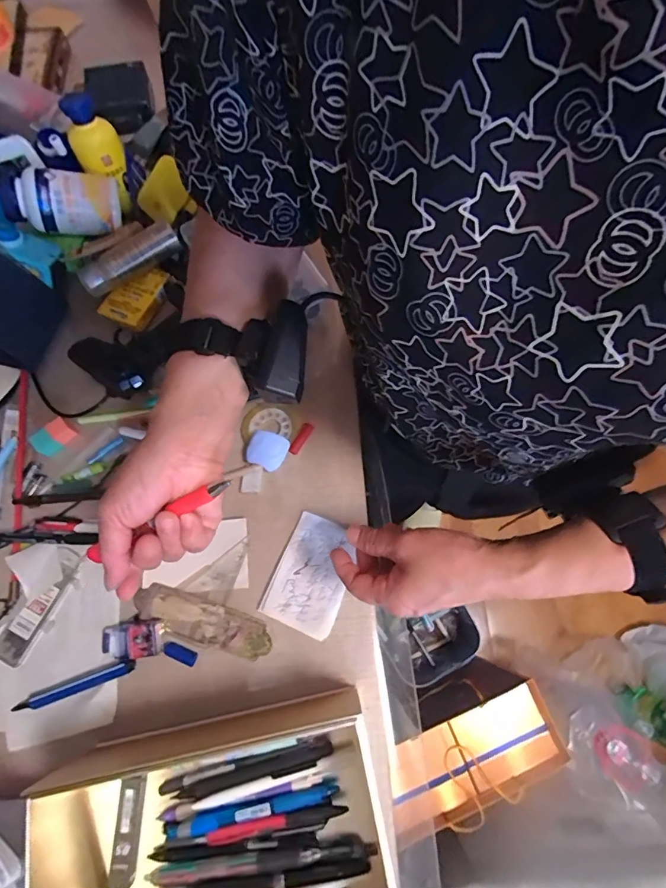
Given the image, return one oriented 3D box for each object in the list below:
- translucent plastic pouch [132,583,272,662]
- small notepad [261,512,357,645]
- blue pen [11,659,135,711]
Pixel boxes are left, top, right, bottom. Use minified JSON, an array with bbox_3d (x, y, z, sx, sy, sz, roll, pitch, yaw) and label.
[{"bbox_3d":[-0.127,0.173,0.424,0.136,0.006,0.041,16,72,6],"label":"translucent plastic pouch"},{"bbox_3d":[-0.021,0.130,0.440,0.073,0.009,0.108,22,73,8],"label":"small notepad"},{"bbox_3d":[-0.242,0.227,0.407,0.113,0.010,0.014,-19,72,-6],"label":"blue pen"}]

